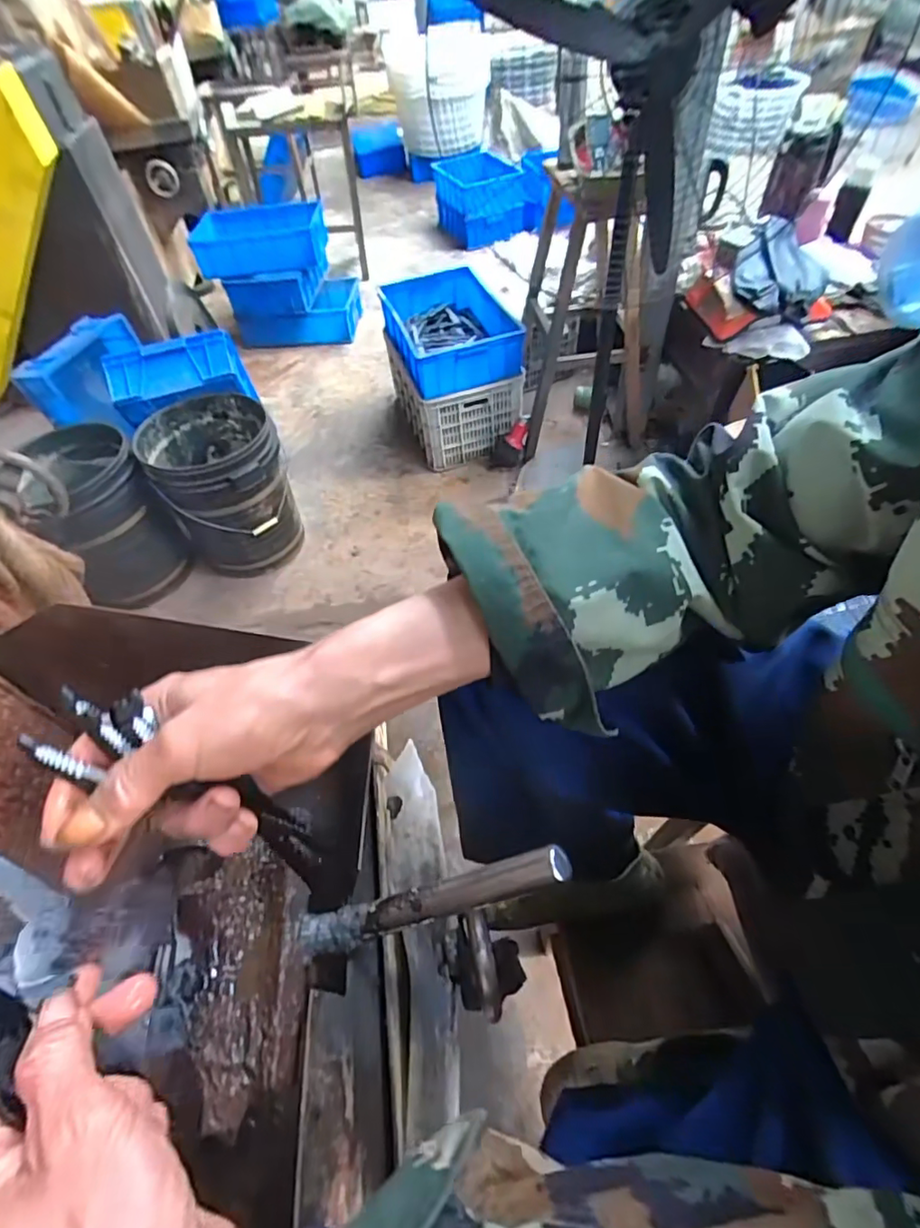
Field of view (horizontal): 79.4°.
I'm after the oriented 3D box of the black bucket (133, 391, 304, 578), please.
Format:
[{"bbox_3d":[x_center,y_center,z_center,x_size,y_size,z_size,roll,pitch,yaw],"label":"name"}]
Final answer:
[{"bbox_3d":[-0.674,-0.358,1.636,0.332,0.427,0.340,-2,52,3],"label":"black bucket"}]

